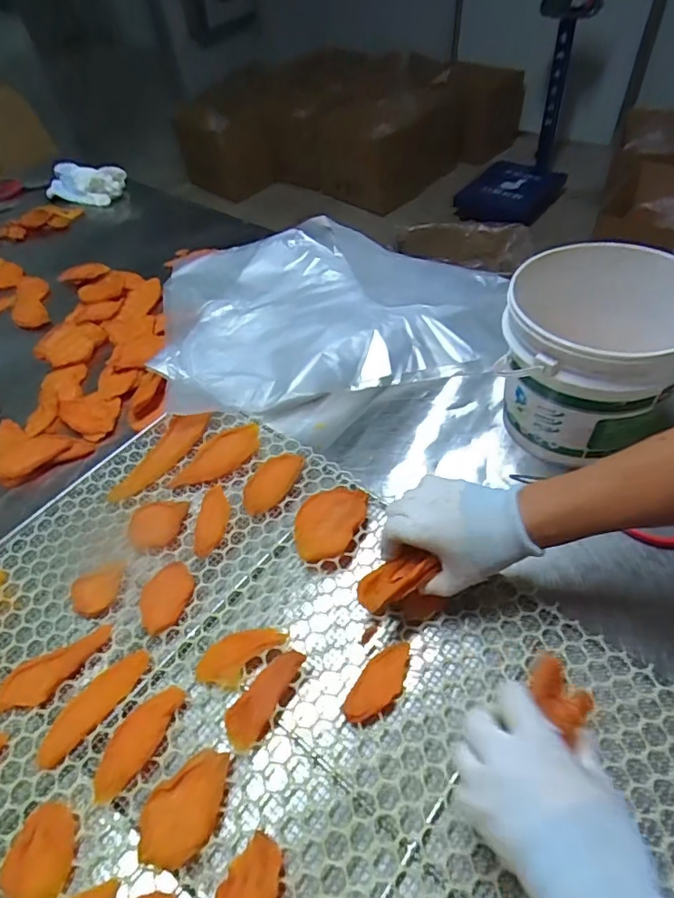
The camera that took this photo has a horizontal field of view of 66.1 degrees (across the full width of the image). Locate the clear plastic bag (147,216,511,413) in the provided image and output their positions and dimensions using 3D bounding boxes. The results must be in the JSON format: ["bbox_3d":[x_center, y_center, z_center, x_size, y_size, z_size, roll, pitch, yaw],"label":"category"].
[{"bbox_3d":[-0.032,-0.247,0.822,0.491,0.040,0.424,-12,52,-5],"label":"clear plastic bag"}]

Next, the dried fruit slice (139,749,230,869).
[{"bbox_3d":[-0.121,0.290,0.418,0.085,0.010,0.053,-34,57,-21],"label":"dried fruit slice"}]

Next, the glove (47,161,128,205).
[{"bbox_3d":[-0.562,-0.588,1.142,0.181,0.050,0.094,17,52,20],"label":"glove"}]

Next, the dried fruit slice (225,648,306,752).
[{"bbox_3d":[-0.065,0.226,0.472,0.033,0.016,0.091,31,60,25],"label":"dried fruit slice"}]

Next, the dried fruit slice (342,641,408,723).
[{"bbox_3d":[0.040,0.213,0.470,0.034,0.017,0.081,27,58,23],"label":"dried fruit slice"}]

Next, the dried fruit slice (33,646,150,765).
[{"bbox_3d":[-0.224,0.233,0.475,0.032,0.005,0.114,32,61,26],"label":"dried fruit slice"}]

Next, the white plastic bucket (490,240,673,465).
[{"bbox_3d":[0.276,-0.098,0.579,0.185,0.176,0.169,-3,48,3],"label":"white plastic bucket"}]

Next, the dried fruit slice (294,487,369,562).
[{"bbox_3d":[-0.009,0.078,0.567,0.067,0.016,0.097,26,58,23],"label":"dried fruit slice"}]

